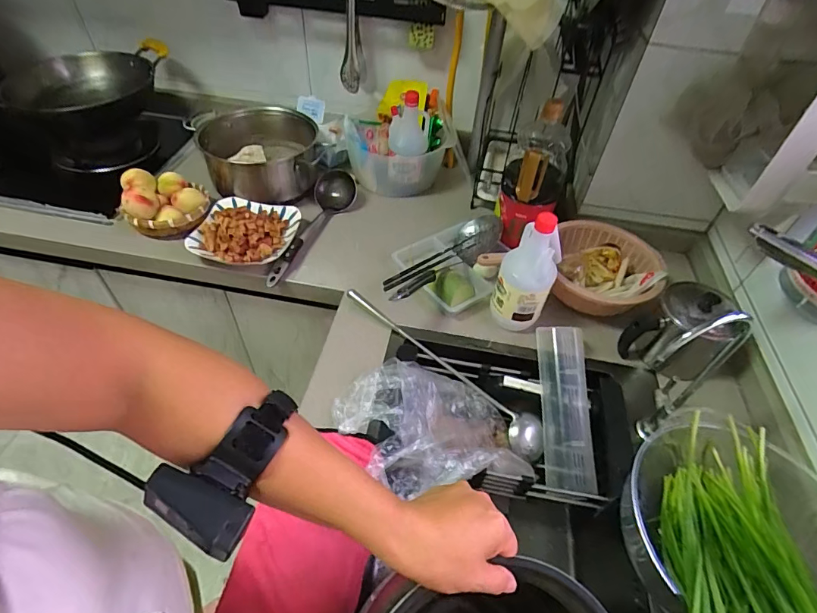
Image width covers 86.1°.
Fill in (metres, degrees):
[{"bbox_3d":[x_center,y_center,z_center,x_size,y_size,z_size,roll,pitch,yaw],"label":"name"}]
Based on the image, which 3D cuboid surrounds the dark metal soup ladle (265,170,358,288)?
[{"bbox_3d":[-0.189,-0.172,0.915,0.079,0.055,0.353,10,49,5],"label":"dark metal soup ladle"}]

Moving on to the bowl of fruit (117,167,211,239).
[{"bbox_3d":[-0.482,-0.212,0.878,0.141,0.099,0.139,2,48,-2],"label":"bowl of fruit"}]

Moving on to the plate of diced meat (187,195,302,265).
[{"bbox_3d":[-0.320,-0.148,0.862,0.169,0.043,0.175,11,49,6],"label":"plate of diced meat"}]

